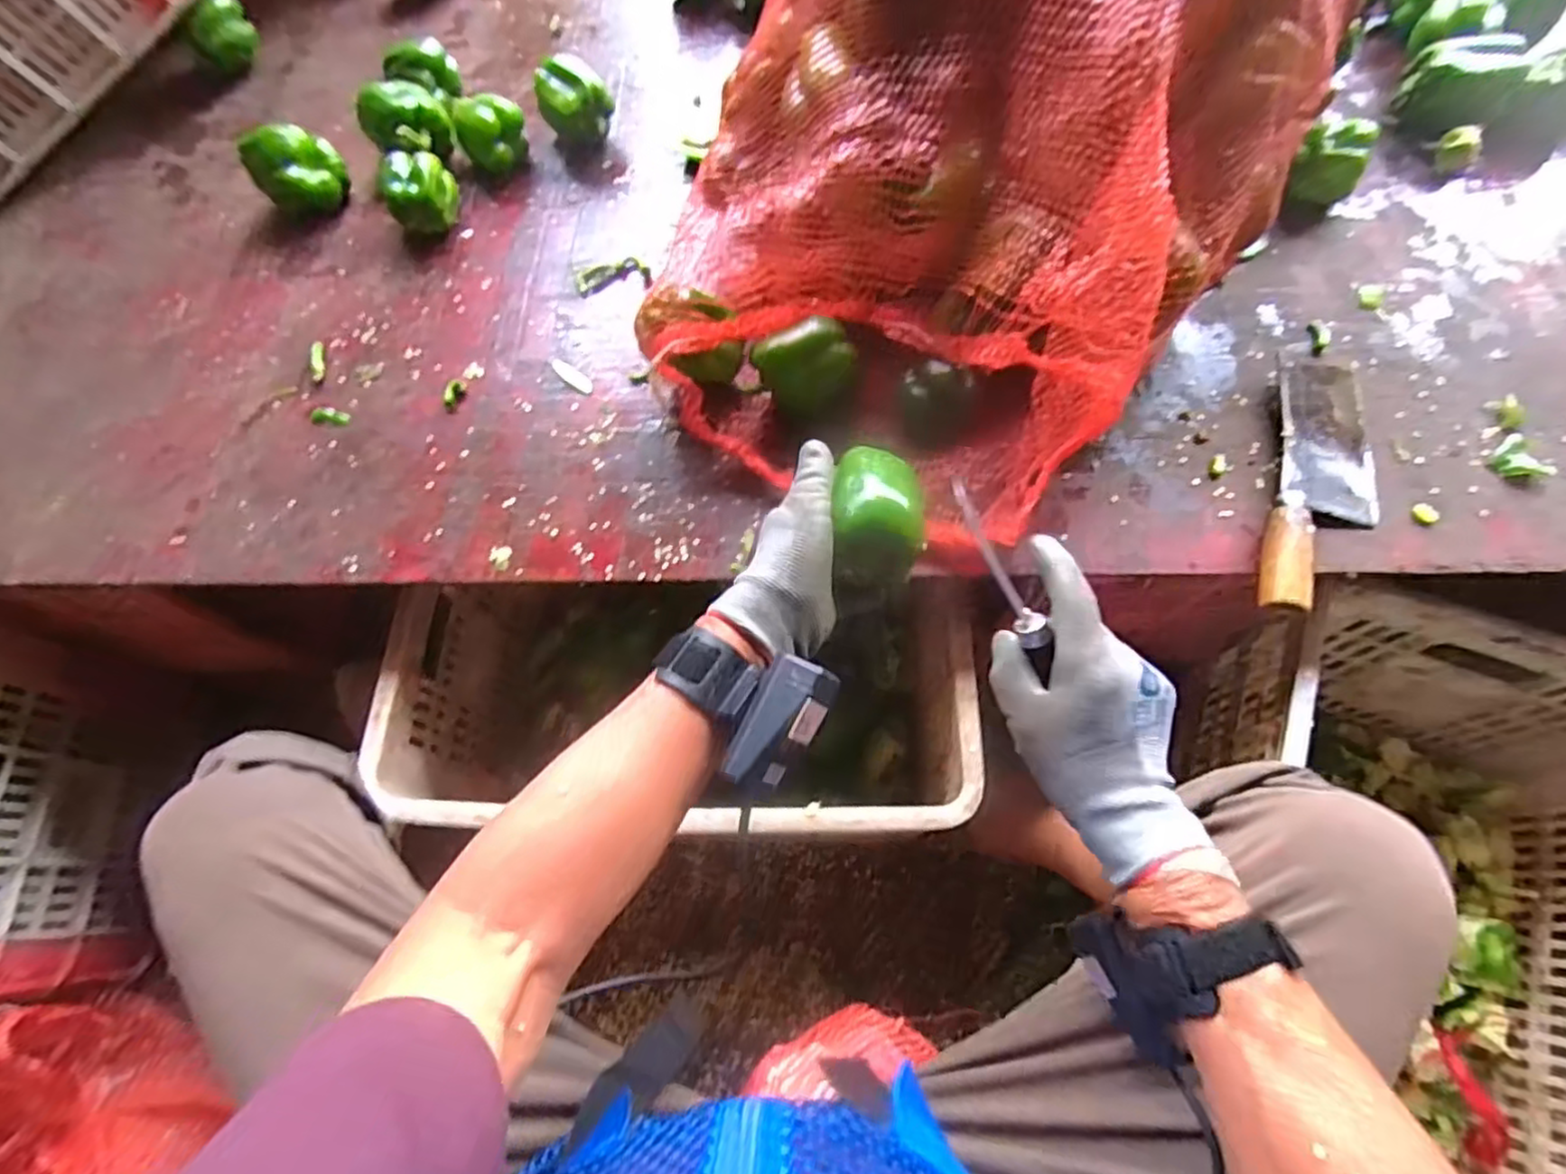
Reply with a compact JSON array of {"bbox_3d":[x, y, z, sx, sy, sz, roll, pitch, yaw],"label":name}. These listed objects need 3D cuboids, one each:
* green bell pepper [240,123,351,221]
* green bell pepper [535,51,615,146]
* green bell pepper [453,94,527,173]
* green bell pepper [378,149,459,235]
[{"bbox_3d":[-0.507,-0.437,0.745,0.083,0.070,0.079,-1,67,3],"label":"green bell pepper"},{"bbox_3d":[-0.219,-0.516,0.760,0.061,0.073,0.067,-1,67,3],"label":"green bell pepper"},{"bbox_3d":[-0.310,-0.484,0.759,0.069,0.058,0.059,-24,68,-7],"label":"green bell pepper"},{"bbox_3d":[-0.375,-0.407,0.735,0.072,0.057,0.081,-30,69,-10],"label":"green bell pepper"}]

